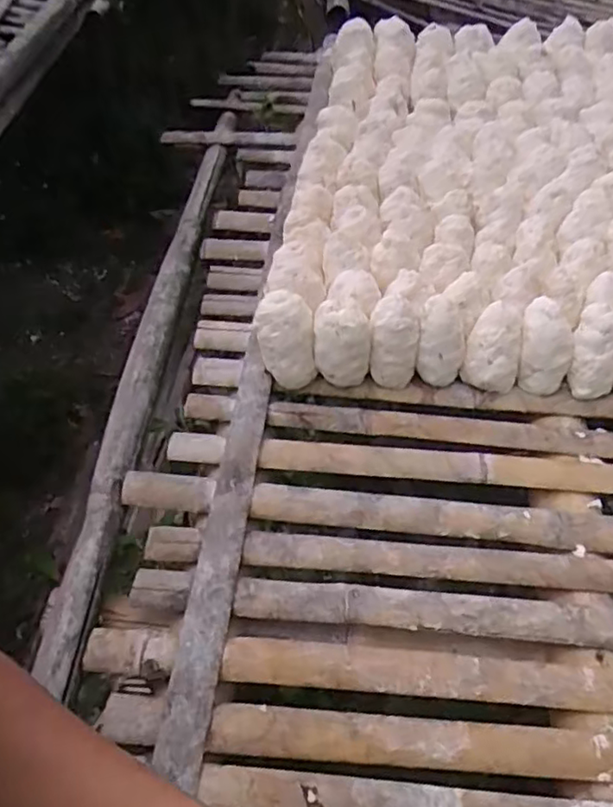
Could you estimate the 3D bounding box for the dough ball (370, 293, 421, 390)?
[{"bbox_3d":[0.118,-0.080,0.839,0.063,0.125,0.045,0,20,1],"label":"dough ball"}]

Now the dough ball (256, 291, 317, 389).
[{"bbox_3d":[-0.028,-0.083,0.842,0.074,0.115,0.075,2,54,-3],"label":"dough ball"}]

